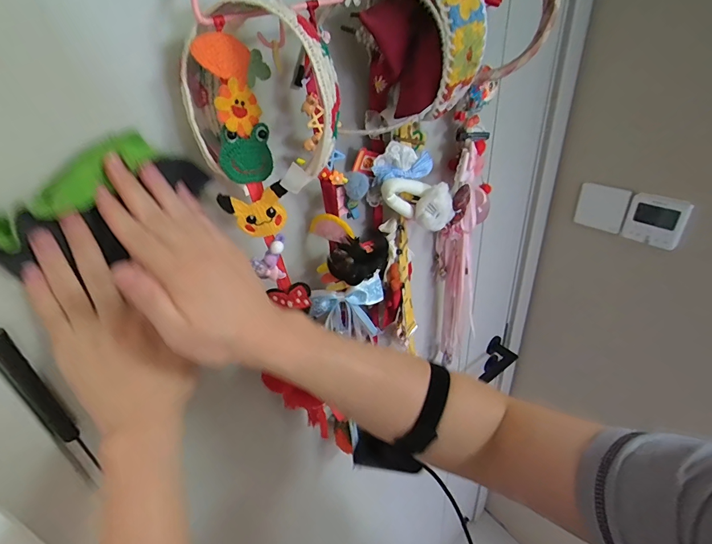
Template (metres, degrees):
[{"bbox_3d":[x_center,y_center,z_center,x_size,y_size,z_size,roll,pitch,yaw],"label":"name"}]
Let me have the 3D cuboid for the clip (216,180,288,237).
[{"bbox_3d":[-0.091,-0.055,0.354,0.058,0.051,0.017,-6,34,2],"label":"clip"}]

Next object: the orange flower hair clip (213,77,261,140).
[{"bbox_3d":[-0.096,-0.134,0.311,0.005,0.041,0.039,17,72,31],"label":"orange flower hair clip"}]

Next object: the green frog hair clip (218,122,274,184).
[{"bbox_3d":[-0.094,-0.102,0.330,0.008,0.046,0.050,23,44,37],"label":"green frog hair clip"}]

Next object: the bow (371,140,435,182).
[{"bbox_3d":[0.057,-0.133,0.453,0.074,0.046,0.015,-20,35,-18],"label":"bow"}]

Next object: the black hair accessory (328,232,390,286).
[{"bbox_3d":[0.002,-0.017,0.448,0.068,0.052,0.028,-16,34,-12],"label":"black hair accessory"}]

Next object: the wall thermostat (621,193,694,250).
[{"bbox_3d":[0.543,-0.091,0.689,0.026,0.087,0.085,-28,39,-28],"label":"wall thermostat"}]

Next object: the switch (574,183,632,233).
[{"bbox_3d":[0.481,-0.124,0.745,0.015,0.084,0.089,-23,35,-29],"label":"switch"}]

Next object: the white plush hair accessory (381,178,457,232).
[{"bbox_3d":[0.081,-0.090,0.475,0.113,0.058,0.026,17,24,-27],"label":"white plush hair accessory"}]

